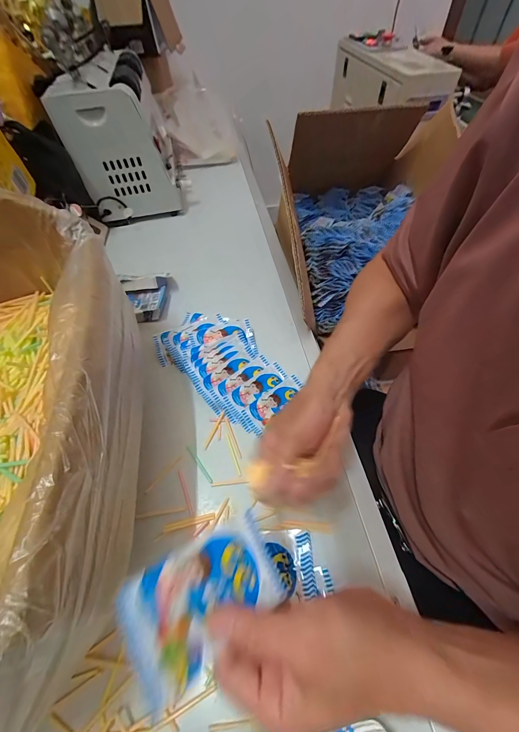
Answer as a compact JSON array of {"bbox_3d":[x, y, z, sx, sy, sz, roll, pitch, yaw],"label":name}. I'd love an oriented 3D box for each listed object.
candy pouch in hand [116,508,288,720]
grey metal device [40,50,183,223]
[{"bbox_3d":[-0.034,0.154,0.200,0.102,0.009,0.066,-14,68,-39],"label":"candy pouch in hand"},{"bbox_3d":[-0.325,-0.522,0.689,0.212,0.285,0.125,-15,56,-7],"label":"grey metal device"}]

